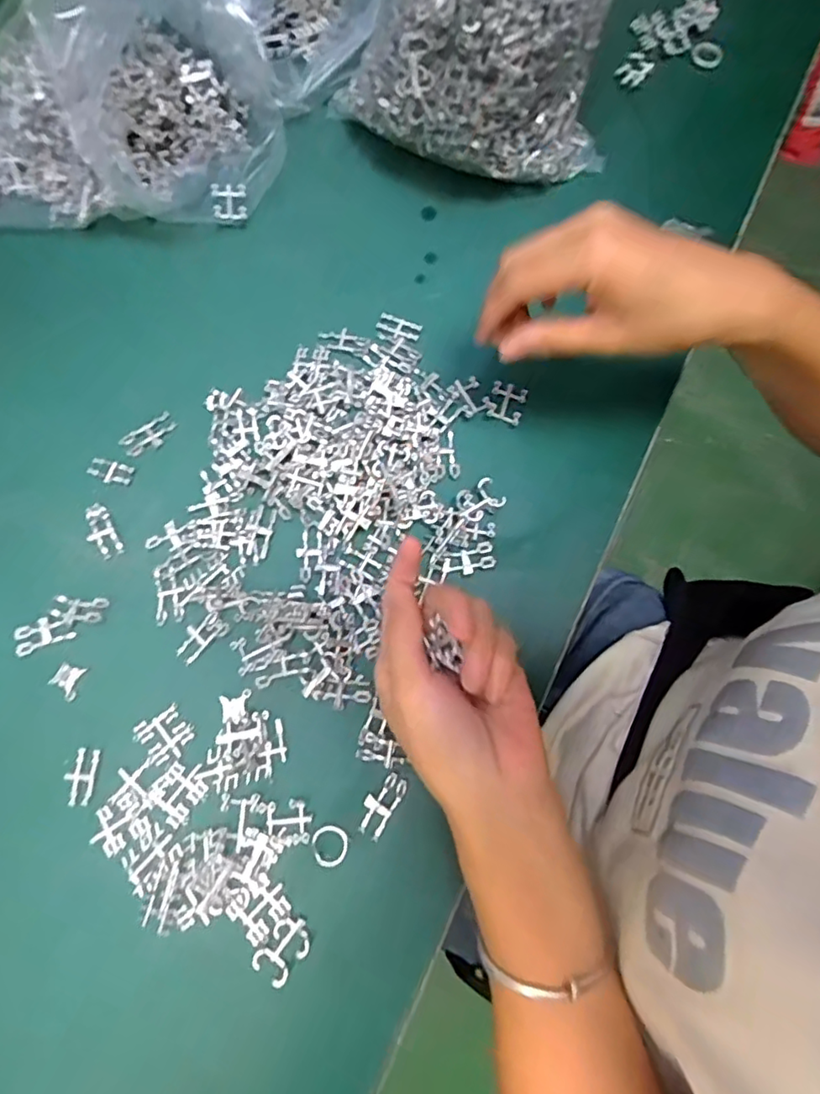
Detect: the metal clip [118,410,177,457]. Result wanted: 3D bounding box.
[{"bbox_3d":[-0.169,-0.072,0.380,0.035,0.004,0.019,-34,79,-8],"label":"metal clip"}]

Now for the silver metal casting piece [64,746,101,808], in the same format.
[{"bbox_3d":[-0.183,0.127,0.325,0.015,0.007,0.029,4,77,1],"label":"silver metal casting piece"}]

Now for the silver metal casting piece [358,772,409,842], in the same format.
[{"bbox_3d":[-0.016,0.142,0.323,0.017,0.004,0.034,33,79,7],"label":"silver metal casting piece"}]

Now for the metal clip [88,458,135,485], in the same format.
[{"bbox_3d":[-0.190,-0.048,0.372,0.028,0.004,0.015,20,78,4],"label":"metal clip"}]

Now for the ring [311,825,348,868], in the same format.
[{"bbox_3d":[-0.043,0.162,0.318,0.019,0.004,0.021,-17,78,-4],"label":"ring"}]

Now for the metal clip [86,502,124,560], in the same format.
[{"bbox_3d":[-0.191,-0.010,0.361,0.016,0.004,0.035,-29,79,-7],"label":"metal clip"}]

